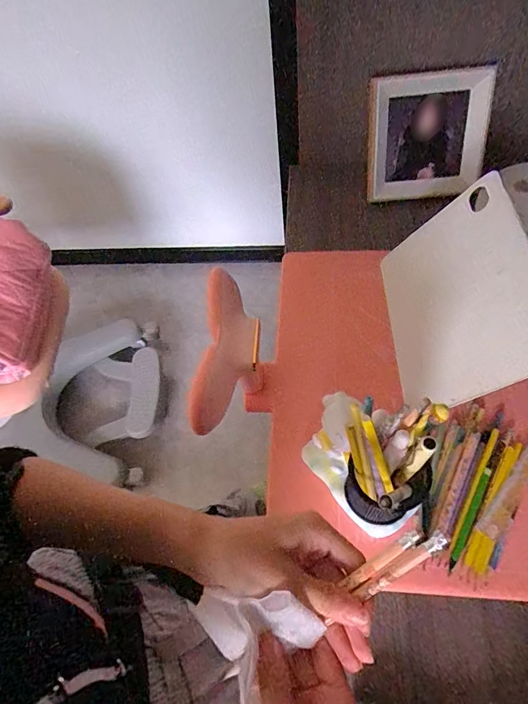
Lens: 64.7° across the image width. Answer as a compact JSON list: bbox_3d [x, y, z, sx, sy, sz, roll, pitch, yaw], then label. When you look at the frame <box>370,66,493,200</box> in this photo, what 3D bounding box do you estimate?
[{"bbox_3d":[0.264,-0.343,0.674,0.182,0.182,0.031,-4,36,4],"label":"frame"}]

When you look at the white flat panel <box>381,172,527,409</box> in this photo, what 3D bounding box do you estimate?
[{"bbox_3d":[0.233,-0.065,0.520,0.016,0.201,0.267,18,55,-23],"label":"white flat panel"}]

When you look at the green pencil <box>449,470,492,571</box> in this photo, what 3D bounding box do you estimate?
[{"bbox_3d":[0.216,0.171,0.435,0.009,0.007,0.113,27,66,21],"label":"green pencil"}]

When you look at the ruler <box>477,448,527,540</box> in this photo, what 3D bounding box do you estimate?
[{"bbox_3d":[0.294,0.131,0.465,0.028,0.006,0.181,39,69,15],"label":"ruler"}]

